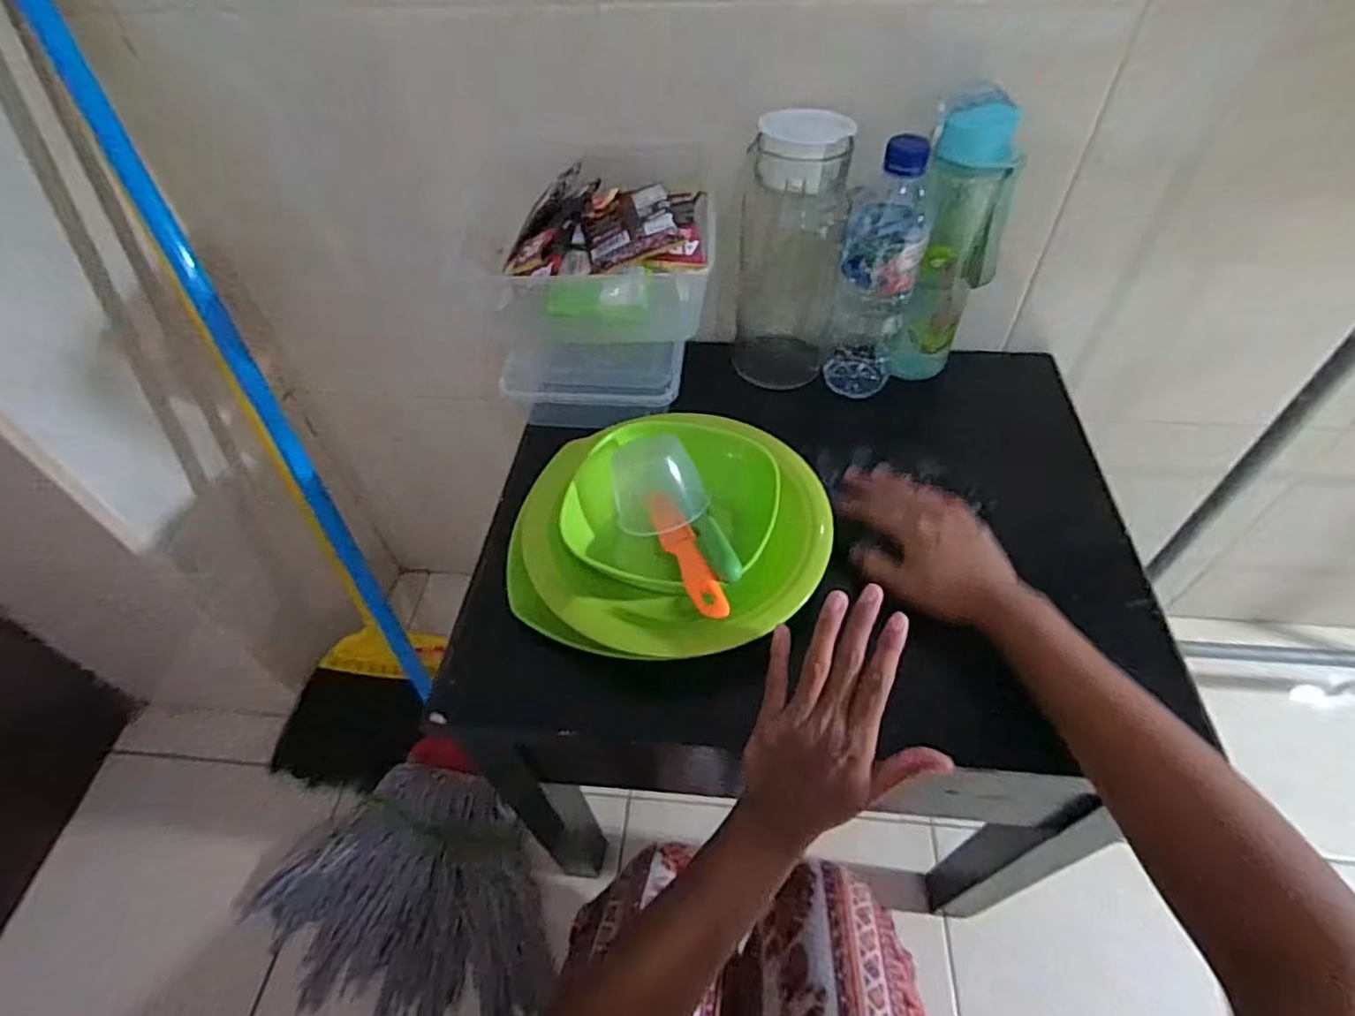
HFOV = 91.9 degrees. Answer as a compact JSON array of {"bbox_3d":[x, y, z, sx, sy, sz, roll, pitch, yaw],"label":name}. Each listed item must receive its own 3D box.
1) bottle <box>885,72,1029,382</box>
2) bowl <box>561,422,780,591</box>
[{"bbox_3d":[0.234,-0.215,0.560,0.069,0.231,0.069,21,54,18],"label":"bottle"},{"bbox_3d":[-0.002,-0.006,0.502,0.150,0.048,0.131,12,51,12],"label":"bowl"}]

